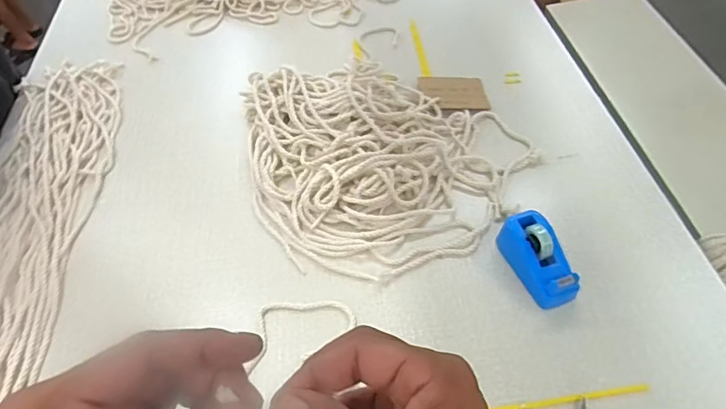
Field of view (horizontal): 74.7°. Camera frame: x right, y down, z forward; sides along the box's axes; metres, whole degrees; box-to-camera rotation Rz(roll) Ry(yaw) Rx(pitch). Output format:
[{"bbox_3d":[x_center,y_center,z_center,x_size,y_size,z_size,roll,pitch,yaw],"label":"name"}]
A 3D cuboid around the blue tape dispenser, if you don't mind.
[{"bbox_3d":[0.220,0.067,0.601,0.063,0.057,0.119,-13,54,-8],"label":"blue tape dispenser"}]

